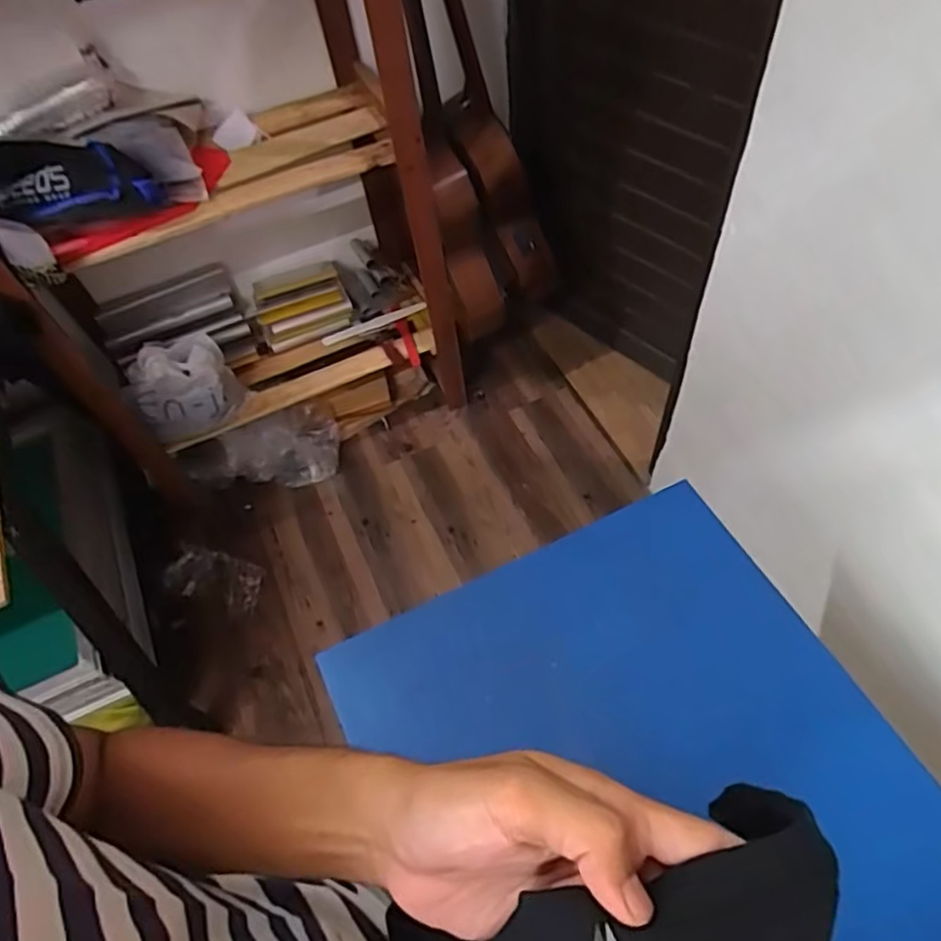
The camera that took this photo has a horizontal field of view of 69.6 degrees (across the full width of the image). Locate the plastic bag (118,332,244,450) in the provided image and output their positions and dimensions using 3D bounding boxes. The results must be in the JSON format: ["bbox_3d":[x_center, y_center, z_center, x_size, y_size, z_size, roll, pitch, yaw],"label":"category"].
[{"bbox_3d":[-0.648,-0.187,1.523,0.226,0.176,0.134,-25,58,-11],"label":"plastic bag"}]

